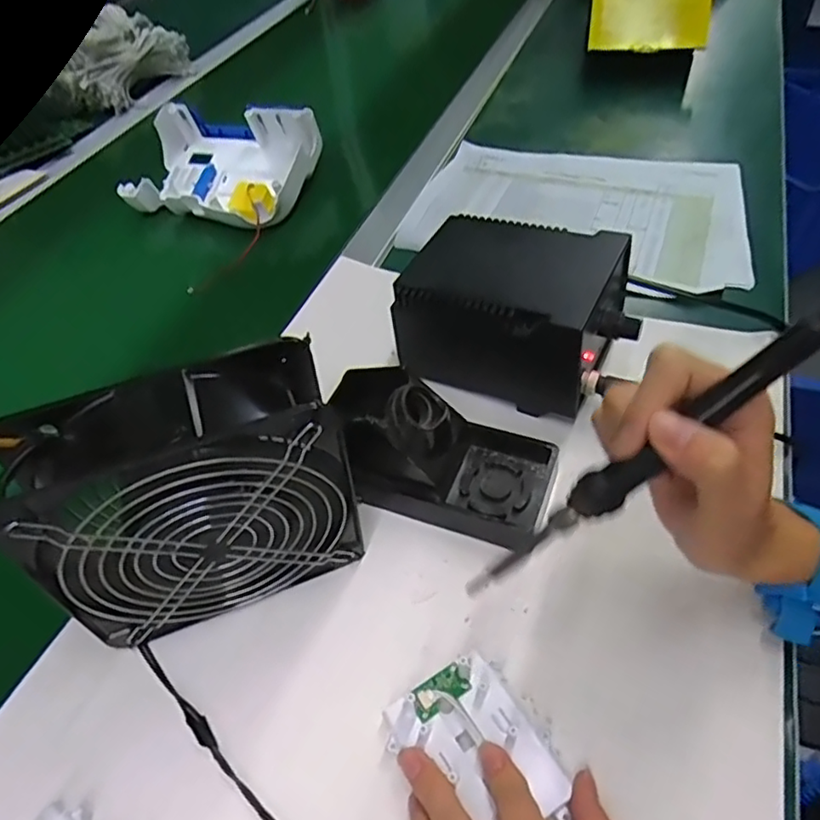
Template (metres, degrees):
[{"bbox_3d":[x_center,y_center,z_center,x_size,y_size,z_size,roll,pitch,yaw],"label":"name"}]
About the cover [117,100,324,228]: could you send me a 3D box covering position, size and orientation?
[{"bbox_3d":[-0.203,-0.267,0.671,0.189,0.070,0.148,11,50,13],"label":"cover"}]

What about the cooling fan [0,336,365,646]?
[{"bbox_3d":[-0.107,0.051,0.323,0.150,0.147,0.063,-18,50,-12],"label":"cooling fan"}]

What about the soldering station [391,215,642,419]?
[{"bbox_3d":[0.085,-0.078,0.465,0.162,0.089,0.120,18,52,19],"label":"soldering station"}]

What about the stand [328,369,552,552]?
[{"bbox_3d":[0.014,0.021,0.393,0.160,0.068,0.075,17,52,19],"label":"stand"}]

